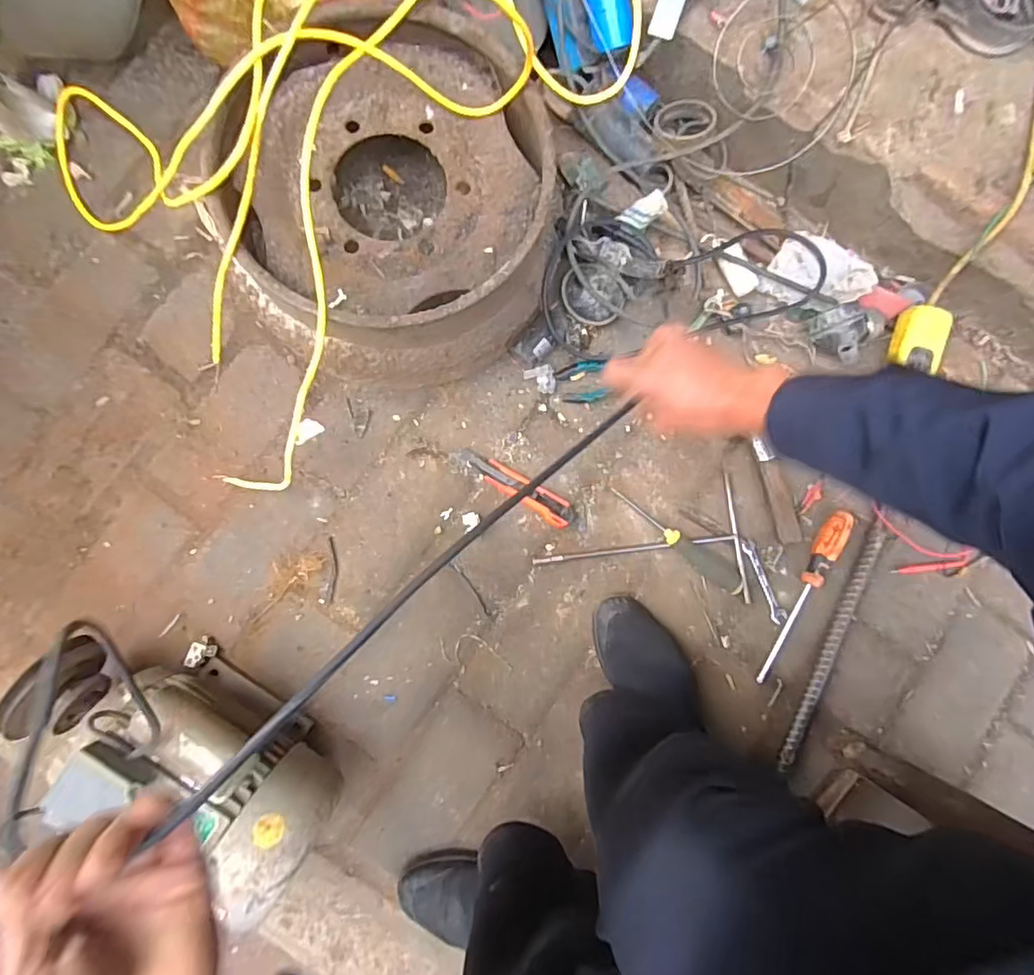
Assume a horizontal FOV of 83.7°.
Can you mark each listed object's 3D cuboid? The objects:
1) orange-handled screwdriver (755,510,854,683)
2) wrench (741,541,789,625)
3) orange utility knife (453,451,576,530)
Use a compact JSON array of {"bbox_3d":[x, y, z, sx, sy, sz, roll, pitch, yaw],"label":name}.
[{"bbox_3d":[0.374,0.142,0.756,0.033,0.025,0.245,30,86,1],"label":"orange-handled screwdriver"},{"bbox_3d":[0.332,0.127,0.772,0.019,0.011,0.113,-20,87,-3],"label":"wrench"},{"bbox_3d":[-0.003,-0.004,0.763,0.176,0.021,0.035,33,86,1],"label":"orange utility knife"}]

